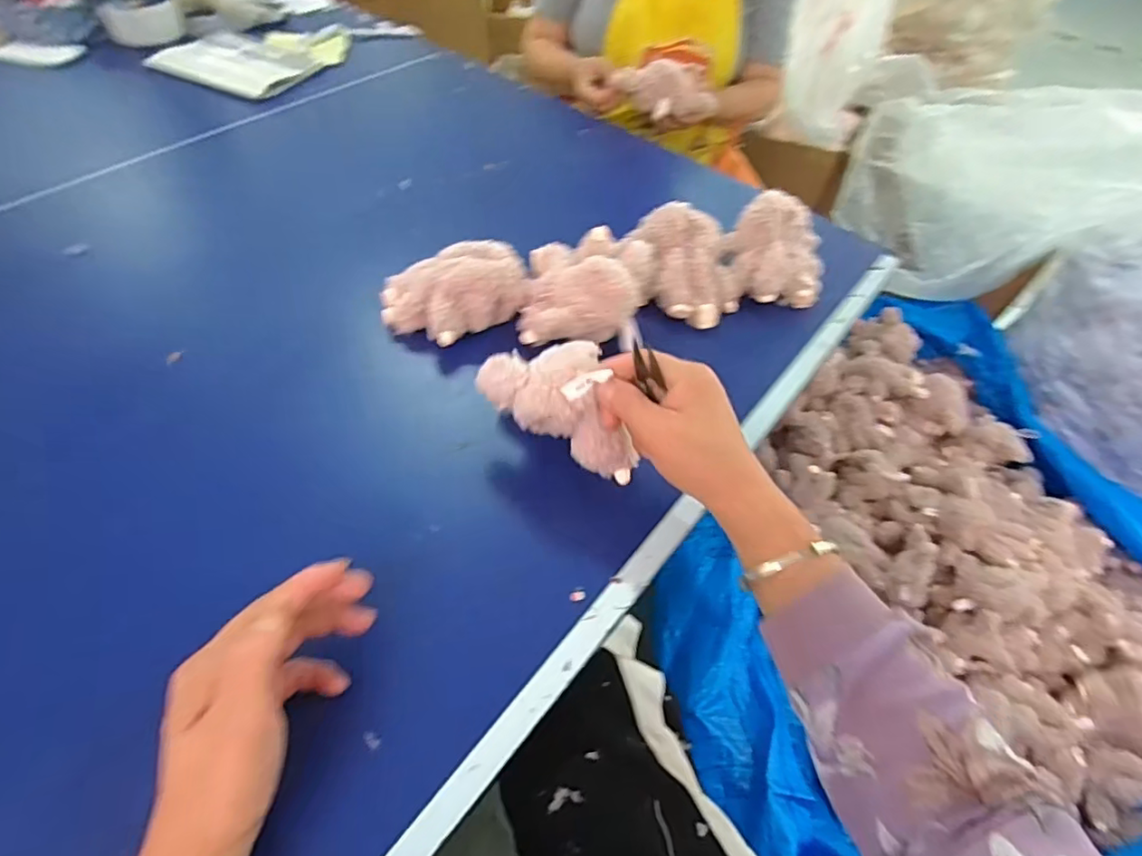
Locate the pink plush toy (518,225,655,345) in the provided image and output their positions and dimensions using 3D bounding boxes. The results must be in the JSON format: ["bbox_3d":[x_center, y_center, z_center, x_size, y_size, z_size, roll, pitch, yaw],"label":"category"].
[{"bbox_3d":[0.017,-0.129,0.550,0.117,0.068,0.102,7,52,0],"label":"pink plush toy"}]

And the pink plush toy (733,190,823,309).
[{"bbox_3d":[0.216,-0.188,0.618,0.100,0.069,0.109,16,53,7],"label":"pink plush toy"}]

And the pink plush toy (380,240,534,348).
[{"bbox_3d":[-0.105,-0.119,0.543,0.134,0.061,0.082,-6,53,-10],"label":"pink plush toy"}]

